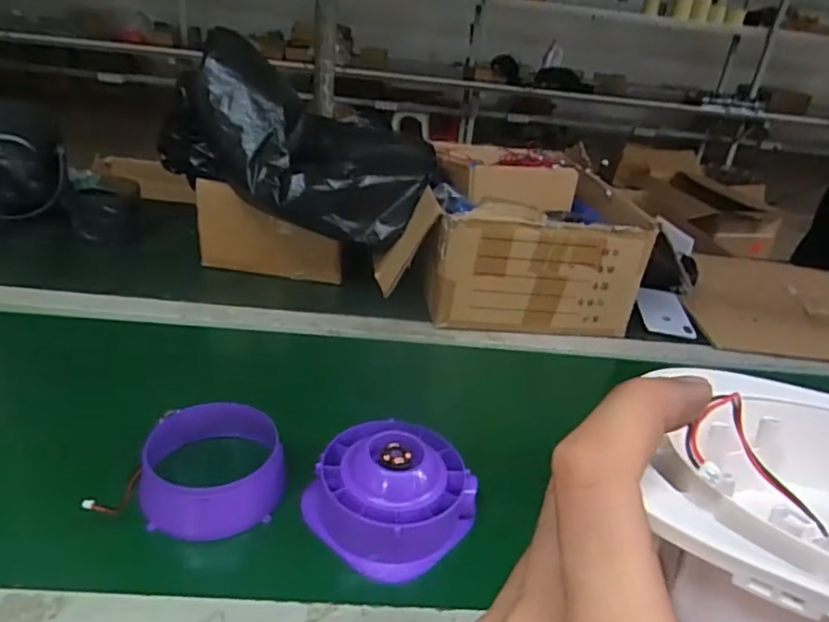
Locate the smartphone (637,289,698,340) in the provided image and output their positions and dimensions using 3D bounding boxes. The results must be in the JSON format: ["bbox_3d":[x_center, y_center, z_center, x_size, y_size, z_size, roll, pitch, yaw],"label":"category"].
[{"bbox_3d":[0.402,0.003,0.934,0.079,0.008,0.131,8,36,5],"label":"smartphone"}]

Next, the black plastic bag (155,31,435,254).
[{"bbox_3d":[-0.164,-0.251,0.859,0.362,0.195,0.308,-6,31,-23],"label":"black plastic bag"}]

